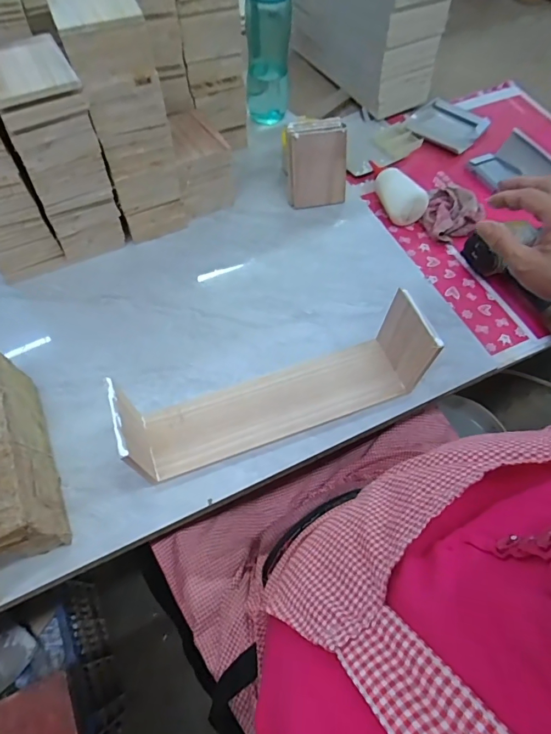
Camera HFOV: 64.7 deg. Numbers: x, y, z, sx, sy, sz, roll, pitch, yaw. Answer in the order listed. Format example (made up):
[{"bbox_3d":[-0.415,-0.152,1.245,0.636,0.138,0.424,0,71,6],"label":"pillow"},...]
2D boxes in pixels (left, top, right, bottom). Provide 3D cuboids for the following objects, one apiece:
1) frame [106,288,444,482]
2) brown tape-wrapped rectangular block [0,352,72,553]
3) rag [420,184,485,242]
[{"bbox_3d":[-0.002,0.023,0.501,0.345,0.120,0.093,-17,65,-11],"label":"frame"},{"bbox_3d":[-0.277,0.089,0.457,0.046,0.098,0.209,-22,65,-13],"label":"brown tape-wrapped rectangular block"},{"bbox_3d":[0.293,-0.262,0.725,0.087,0.034,0.109,-8,63,-6],"label":"rag"}]

